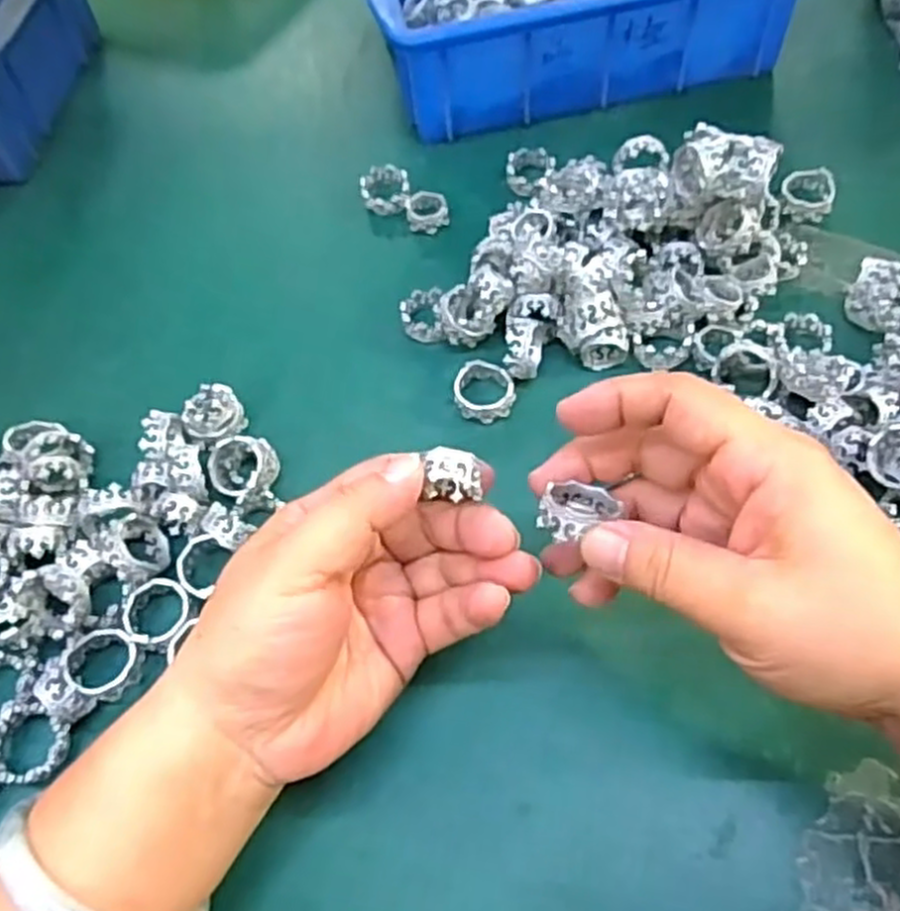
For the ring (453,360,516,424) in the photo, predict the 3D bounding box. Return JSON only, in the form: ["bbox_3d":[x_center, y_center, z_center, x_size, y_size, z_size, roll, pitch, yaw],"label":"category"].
[{"bbox_3d":[0.016,-0.029,0.365,0.028,0.014,0.028,-2,59,3],"label":"ring"}]

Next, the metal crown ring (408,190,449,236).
[{"bbox_3d":[-0.012,-0.133,0.433,0.022,0.013,0.021,-2,59,3],"label":"metal crown ring"}]

